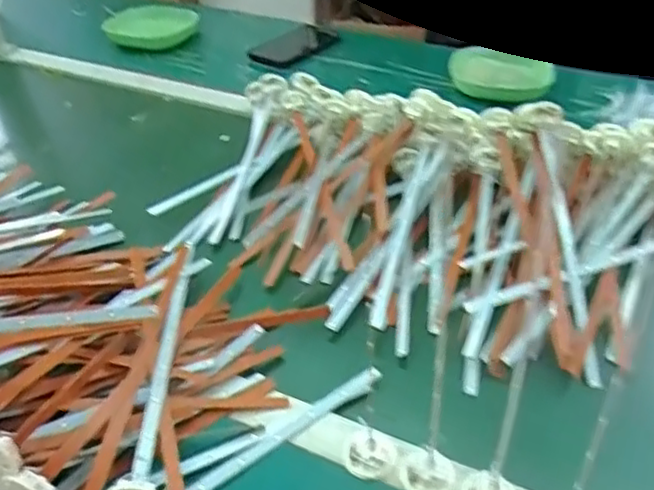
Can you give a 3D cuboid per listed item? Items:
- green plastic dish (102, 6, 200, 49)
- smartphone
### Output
[{"bbox_3d":[-0.315,-0.385,1.185,0.150,0.044,0.120,9,39,14],"label":"green plastic dish"},{"bbox_3d":[-0.053,-0.343,1.146,0.084,0.013,0.174,27,47,32],"label":"smartphone"}]

